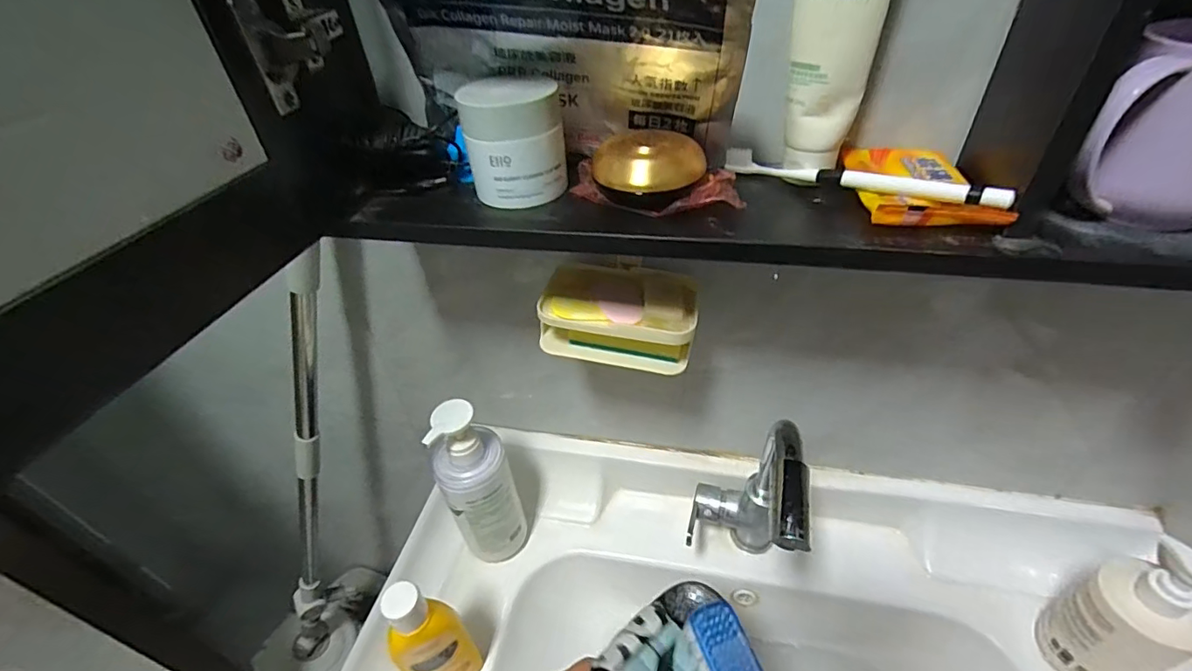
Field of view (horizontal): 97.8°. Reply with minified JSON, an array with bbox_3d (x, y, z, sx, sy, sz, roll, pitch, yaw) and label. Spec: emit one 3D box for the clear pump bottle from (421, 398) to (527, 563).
[{"bbox_3d":[-0.129,0.165,0.574,0.071,0.224,0.059,-22,43,-18],"label":"clear pump bottle"}]

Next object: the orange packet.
[{"bbox_3d":[0.205,-0.100,0.341,0.068,0.013,0.111,-1,41,5],"label":"orange packet"}]

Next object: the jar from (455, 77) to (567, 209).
[{"bbox_3d":[-0.058,-0.141,0.378,0.067,0.072,0.067,-9,41,-5],"label":"jar"}]

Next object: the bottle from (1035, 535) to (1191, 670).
[{"bbox_3d":[0.475,0.248,0.457,0.077,0.185,0.076,-16,42,-12],"label":"bottle"}]

